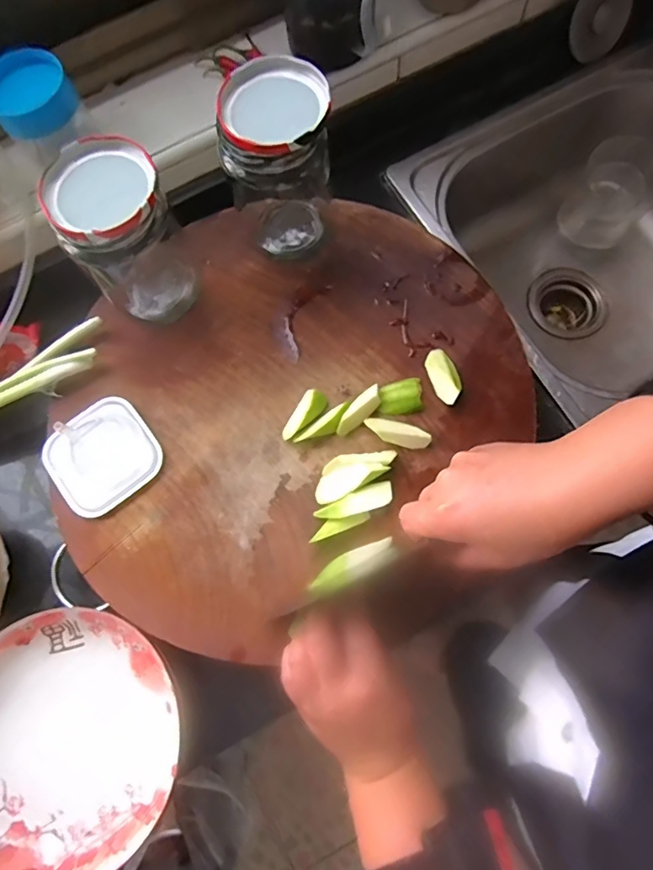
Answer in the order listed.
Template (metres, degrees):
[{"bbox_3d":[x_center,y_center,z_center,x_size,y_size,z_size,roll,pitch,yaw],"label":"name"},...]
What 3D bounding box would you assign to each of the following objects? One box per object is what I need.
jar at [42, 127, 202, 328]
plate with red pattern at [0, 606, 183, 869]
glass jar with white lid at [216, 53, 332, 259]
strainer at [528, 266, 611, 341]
[{"bbox_3d":[-0.165,-0.161,0.439,0.084,0.150,0.084,-1,74,3],"label":"jar"},{"bbox_3d":[-0.221,0.254,0.425,0.198,0.039,0.196,-1,74,3],"label":"plate with red pattern"},{"bbox_3d":[-0.040,-0.223,0.445,0.081,0.151,0.076,-1,74,3],"label":"glass jar with white lid"},{"bbox_3d":[0.352,-0.183,0.770,0.114,0.063,0.117,43,81,13],"label":"strainer"}]

